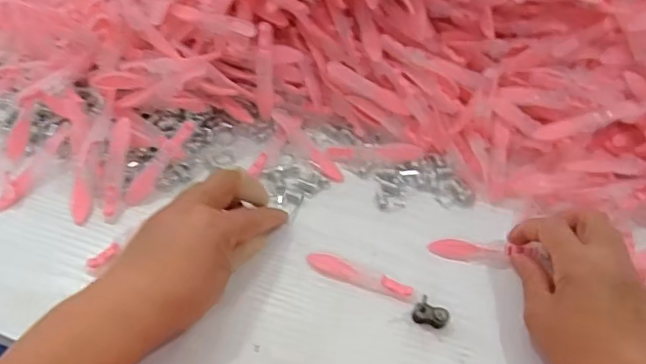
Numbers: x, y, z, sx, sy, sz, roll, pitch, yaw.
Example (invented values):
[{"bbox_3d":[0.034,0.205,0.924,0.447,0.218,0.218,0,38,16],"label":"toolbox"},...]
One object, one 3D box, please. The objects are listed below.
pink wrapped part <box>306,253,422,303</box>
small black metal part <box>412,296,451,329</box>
[{"bbox_3d":[0.029,0.068,0.410,0.083,0.006,0.017,21,53,11],"label":"pink wrapped part"},{"bbox_3d":[0.075,0.087,0.383,0.025,0.024,0.011,10,52,3],"label":"small black metal part"}]

